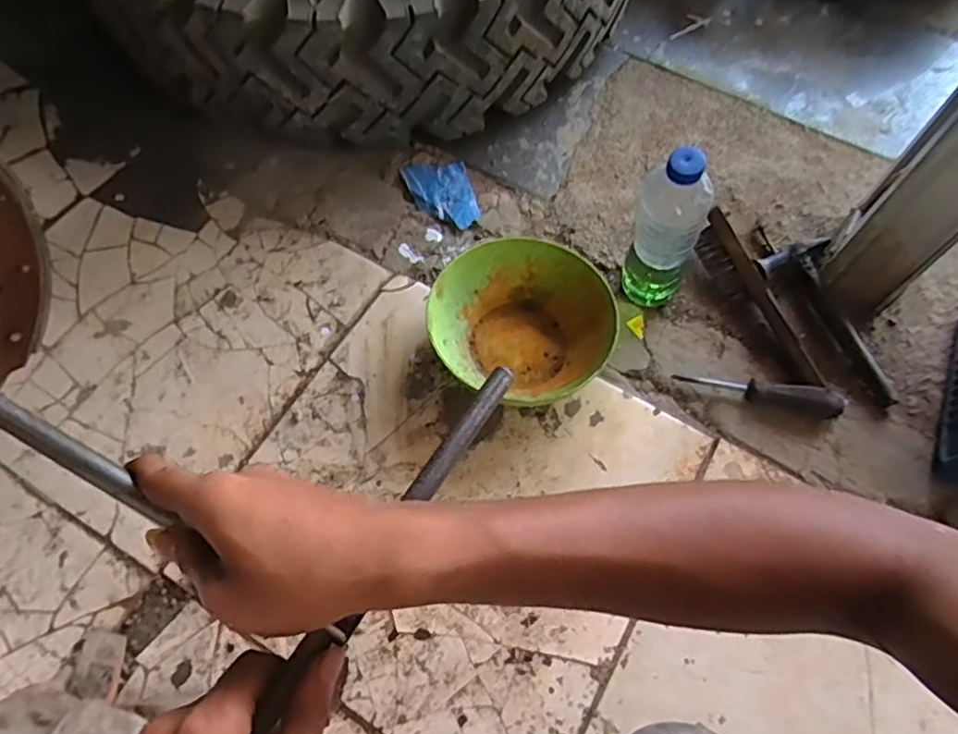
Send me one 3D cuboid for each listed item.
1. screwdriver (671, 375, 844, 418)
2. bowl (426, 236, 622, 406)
[{"bbox_3d":[0.297,0.025,0.661,0.163,0.021,0.027,11,64,19],"label":"screwdriver"},{"bbox_3d":[0.048,-0.046,0.676,0.196,0.065,0.176,24,67,10],"label":"bowl"}]

